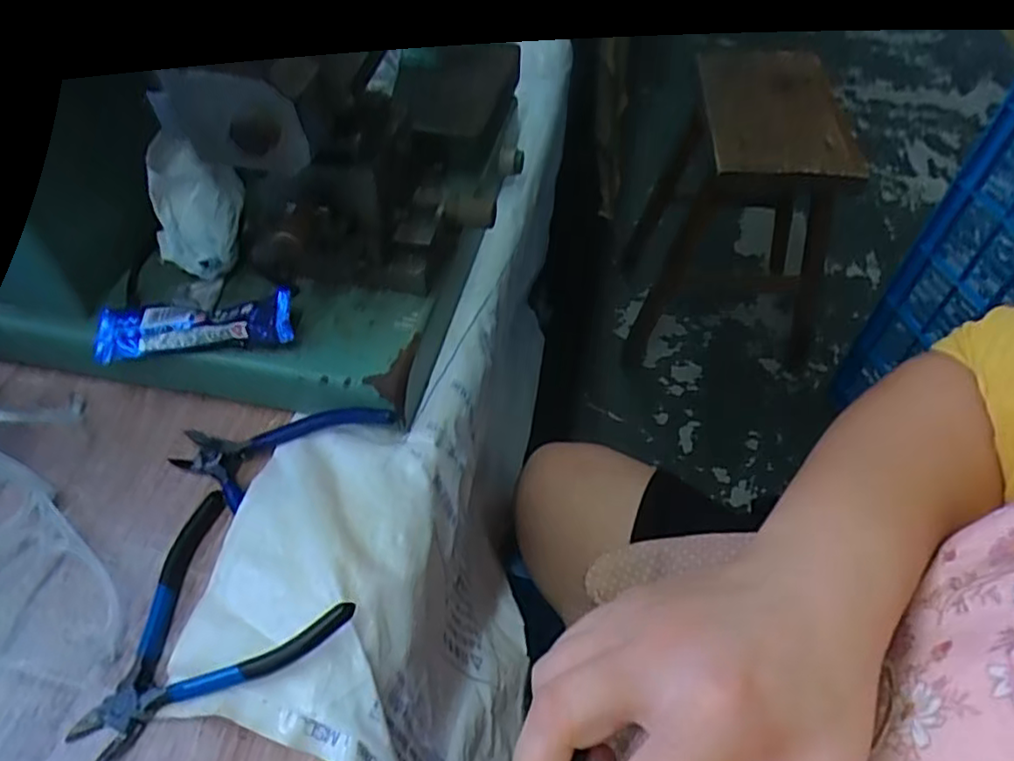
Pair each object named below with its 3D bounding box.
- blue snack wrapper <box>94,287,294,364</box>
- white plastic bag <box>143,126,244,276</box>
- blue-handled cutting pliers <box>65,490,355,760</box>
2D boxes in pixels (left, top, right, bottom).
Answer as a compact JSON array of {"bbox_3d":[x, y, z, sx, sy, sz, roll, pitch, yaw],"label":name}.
[{"bbox_3d":[-0.178,-0.032,0.369,0.120,0.024,0.034,3,52,3],"label":"blue snack wrapper"},{"bbox_3d":[-0.180,-0.102,0.378,0.033,0.069,0.054,6,52,5],"label":"white plastic bag"},{"bbox_3d":[-0.147,0.116,0.298,0.109,0.027,0.109,33,59,24],"label":"blue-handled cutting pliers"}]

